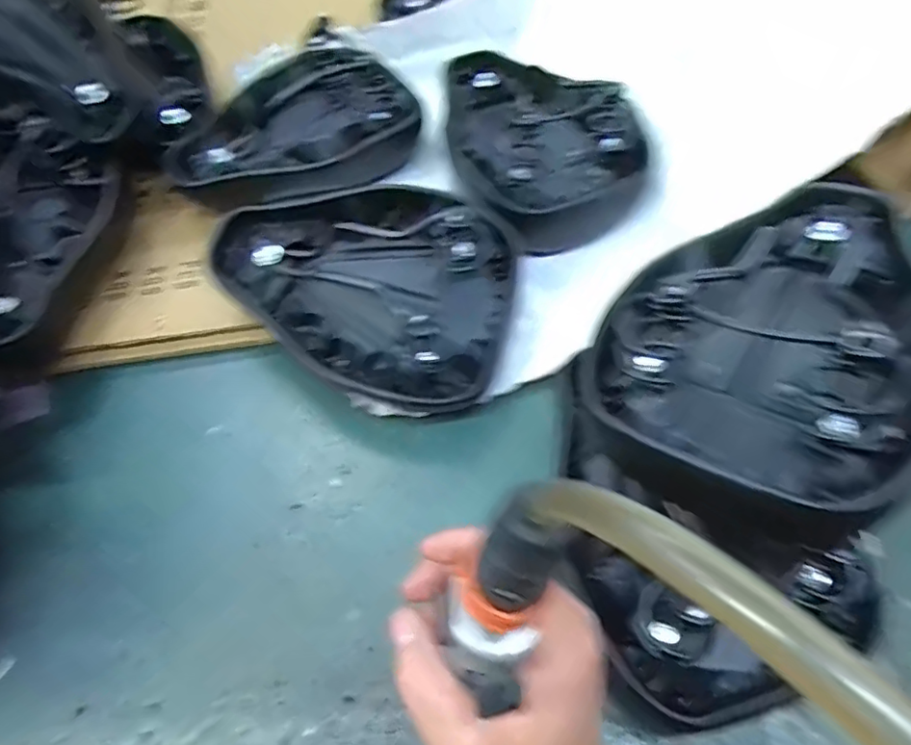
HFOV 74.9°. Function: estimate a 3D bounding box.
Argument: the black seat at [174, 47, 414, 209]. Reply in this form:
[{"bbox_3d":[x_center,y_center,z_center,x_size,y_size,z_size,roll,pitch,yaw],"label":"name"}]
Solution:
[{"bbox_3d":[-0.181,-0.262,0.633,0.251,0.081,0.174,-27,62,-12],"label":"black seat"}]

